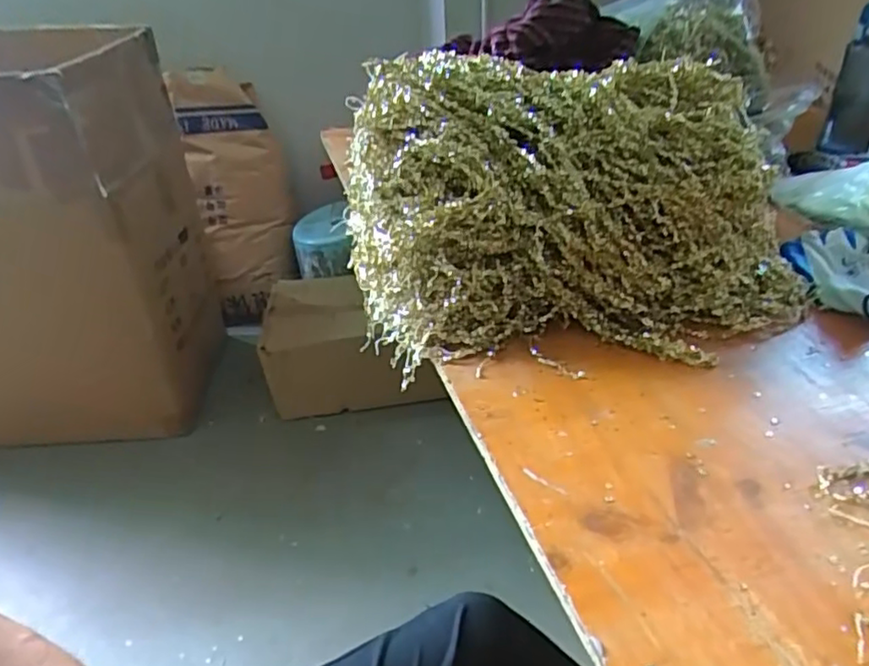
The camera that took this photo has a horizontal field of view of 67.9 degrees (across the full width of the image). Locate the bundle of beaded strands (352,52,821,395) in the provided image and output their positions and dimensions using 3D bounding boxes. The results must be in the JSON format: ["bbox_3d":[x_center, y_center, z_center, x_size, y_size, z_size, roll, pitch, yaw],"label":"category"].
[{"bbox_3d":[0.127,-0.120,0.598,0.407,0.223,0.226,-9,31,-6],"label":"bundle of beaded strands"}]

